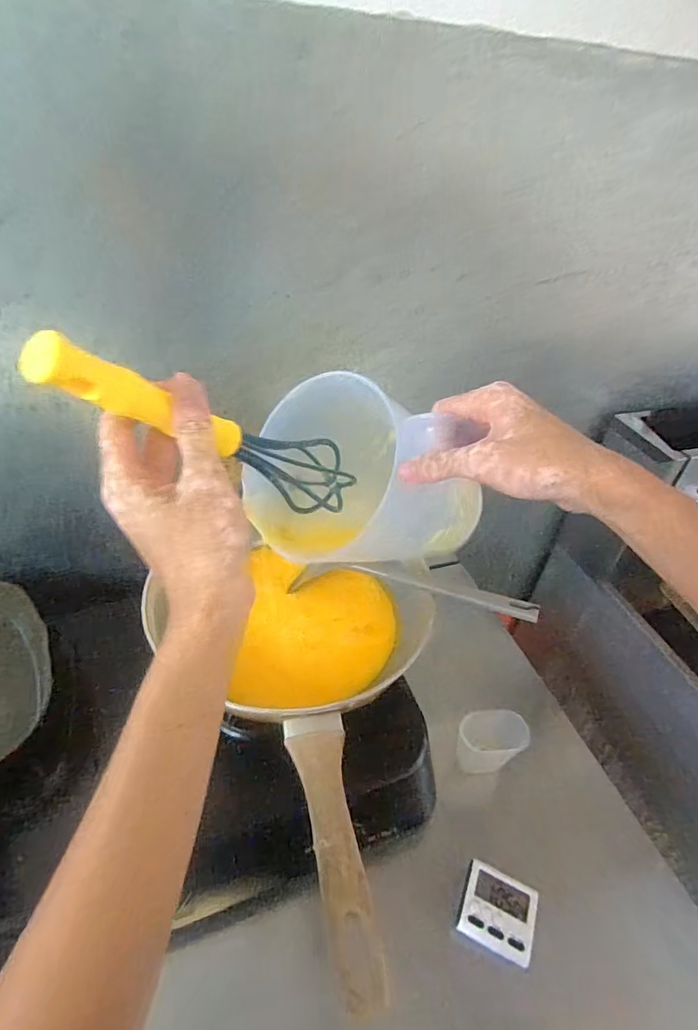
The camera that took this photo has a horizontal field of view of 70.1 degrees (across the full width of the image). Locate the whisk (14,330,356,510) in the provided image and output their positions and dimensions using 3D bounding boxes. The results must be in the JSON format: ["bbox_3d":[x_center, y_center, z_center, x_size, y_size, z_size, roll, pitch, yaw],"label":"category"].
[{"bbox_3d":[-0.074,-0.050,0.333,0.048,0.058,0.274,30,5,26],"label":"whisk"}]

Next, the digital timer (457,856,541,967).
[{"bbox_3d":[0.151,0.399,0.502,0.071,0.009,0.069,20,43,16],"label":"digital timer"}]

